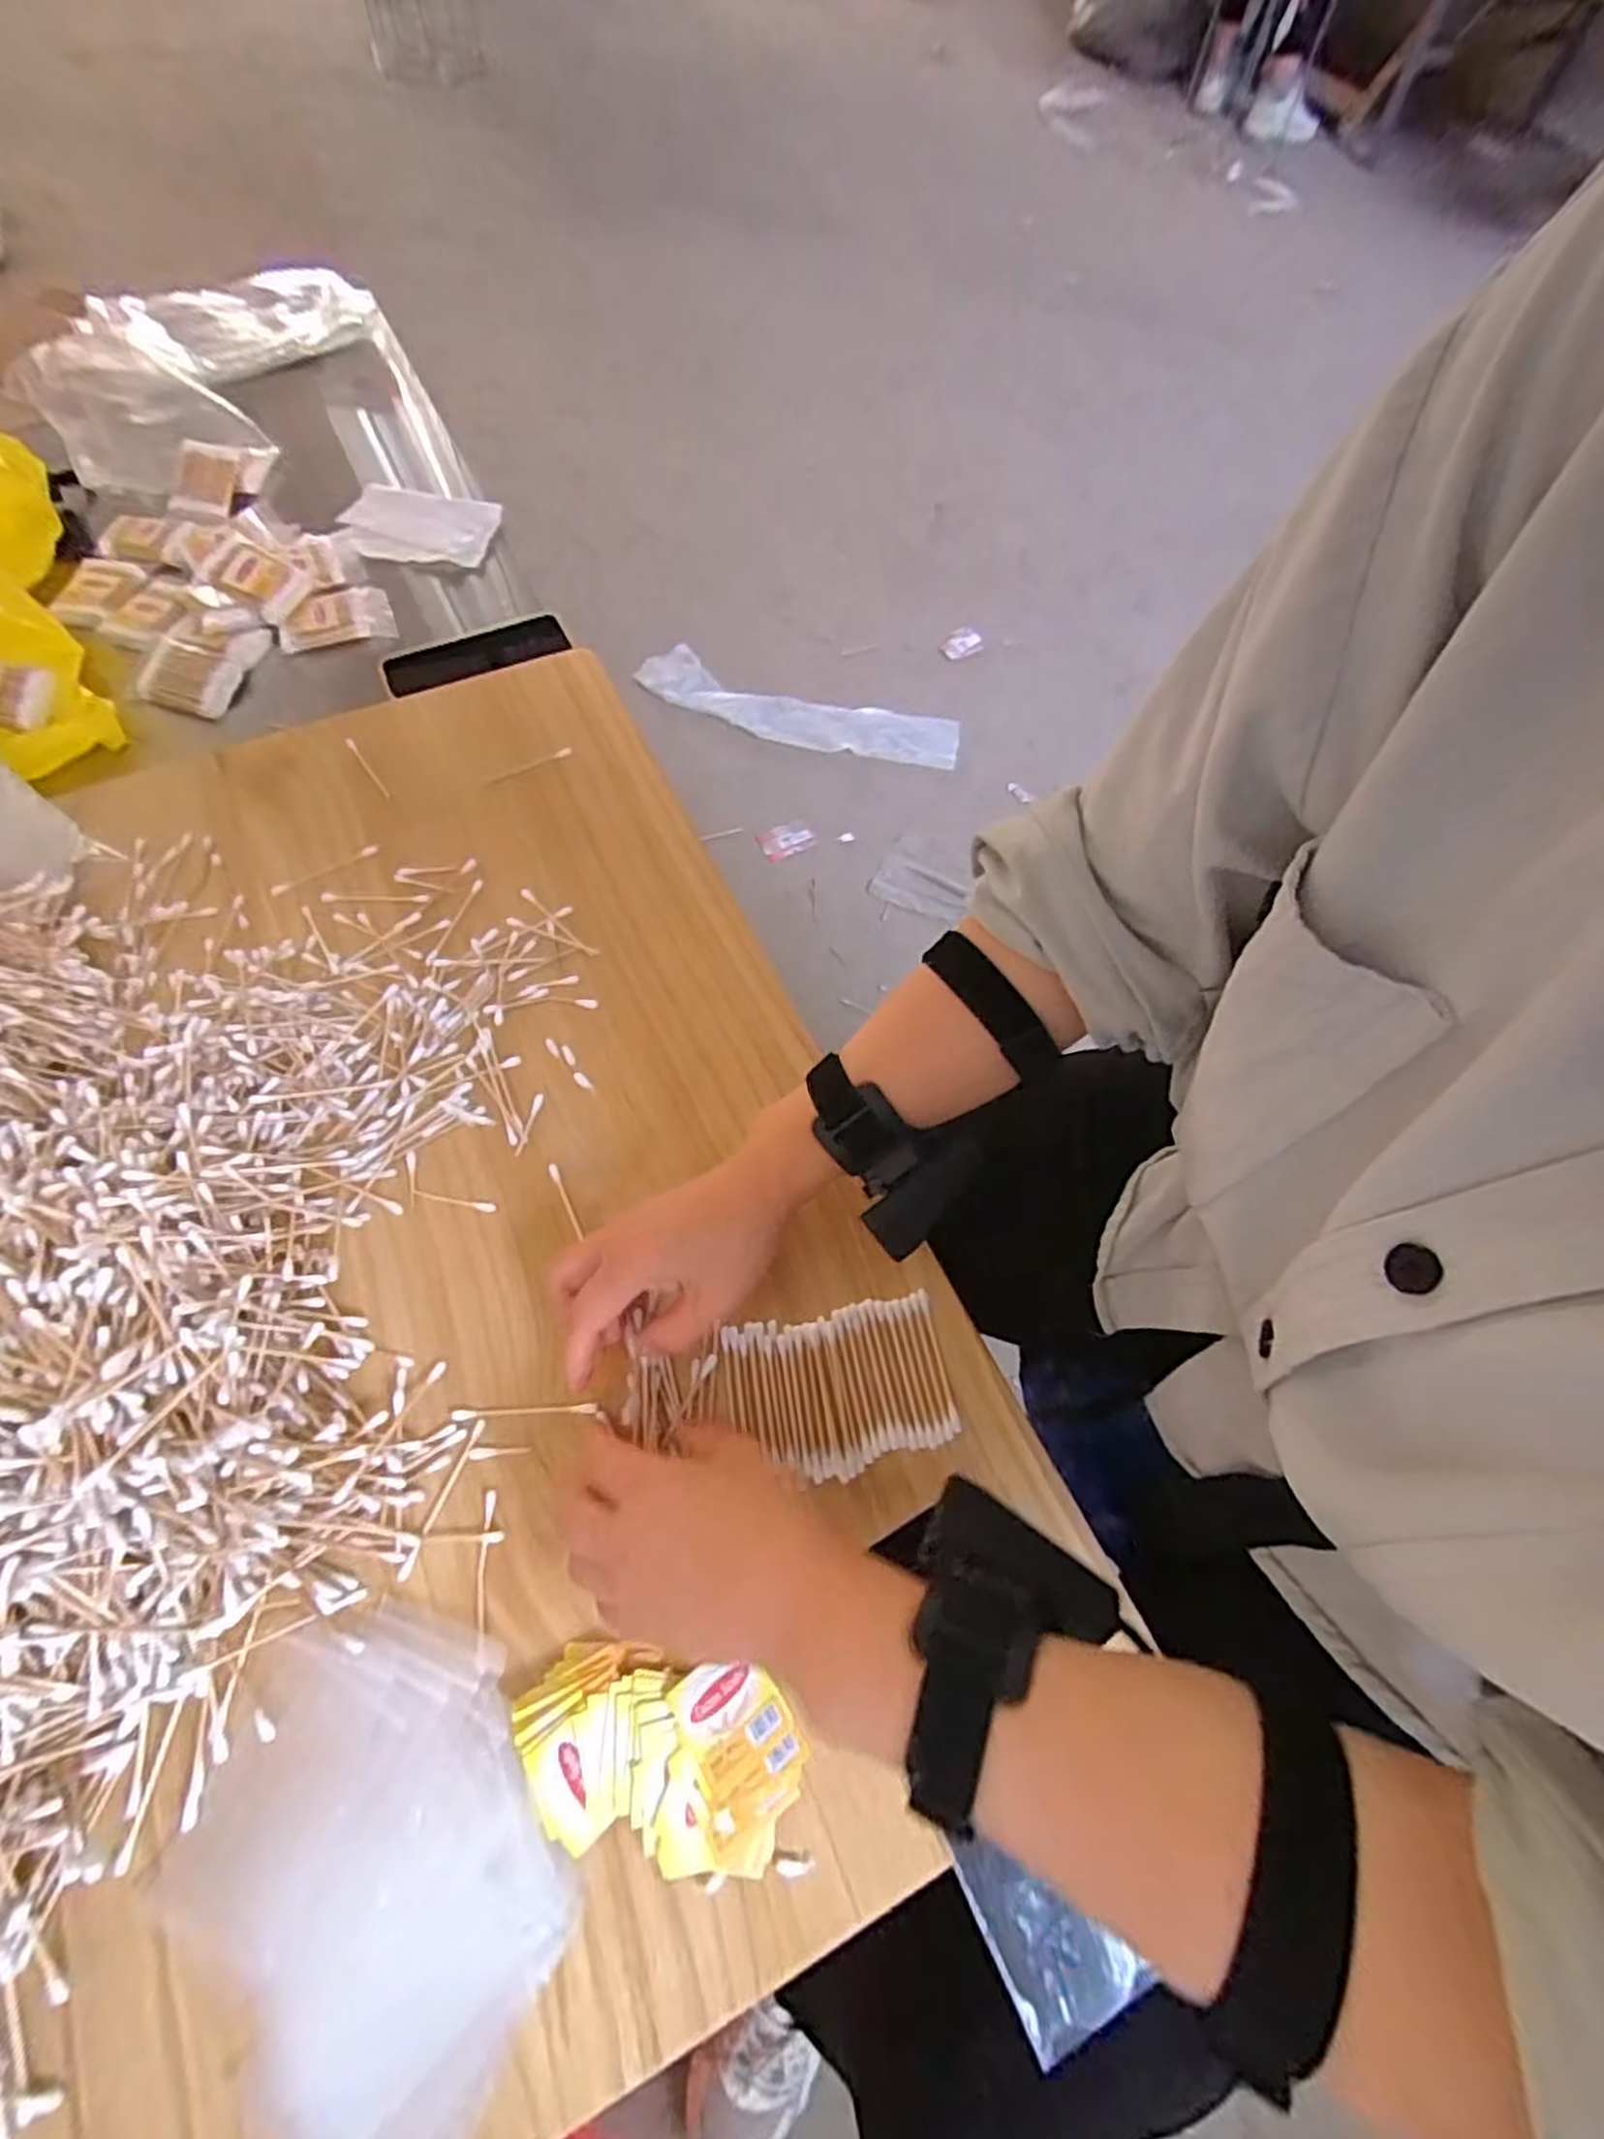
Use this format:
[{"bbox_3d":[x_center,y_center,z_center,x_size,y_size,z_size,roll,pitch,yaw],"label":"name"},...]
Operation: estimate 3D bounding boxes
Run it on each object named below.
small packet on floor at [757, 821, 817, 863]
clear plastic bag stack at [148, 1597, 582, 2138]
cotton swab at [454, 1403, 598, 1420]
[{"bbox_3d":[-0.024,-0.356,1.207,0.088,0.010,0.056,-25,68,-14],"label":"small packet on floor"},{"bbox_3d":[-0.168,0.310,0.306,0.170,0.008,0.132,39,69,15],"label":"clear plastic bag stack"},{"bbox_3d":[-0.140,0.171,0.389,0.068,0.004,0.005,-3,62,0],"label":"cotton swab"}]

